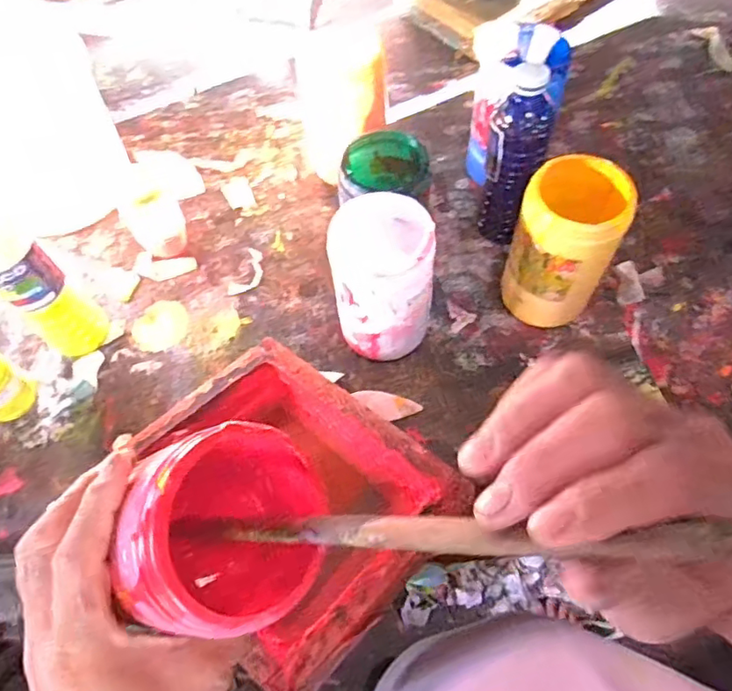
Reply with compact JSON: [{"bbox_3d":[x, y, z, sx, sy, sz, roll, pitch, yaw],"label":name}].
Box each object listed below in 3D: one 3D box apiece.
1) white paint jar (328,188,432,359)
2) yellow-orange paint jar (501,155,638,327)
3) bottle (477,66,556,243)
[{"bbox_3d":[0.017,-0.055,0.548,0.093,0.171,0.087,-1,63,3],"label":"white paint jar"},{"bbox_3d":[0.196,-0.095,0.562,0.094,0.165,0.101,-1,63,3],"label":"yellow-orange paint jar"},{"bbox_3d":[0.158,-0.194,0.596,0.058,0.204,0.067,17,65,11],"label":"bottle"}]

